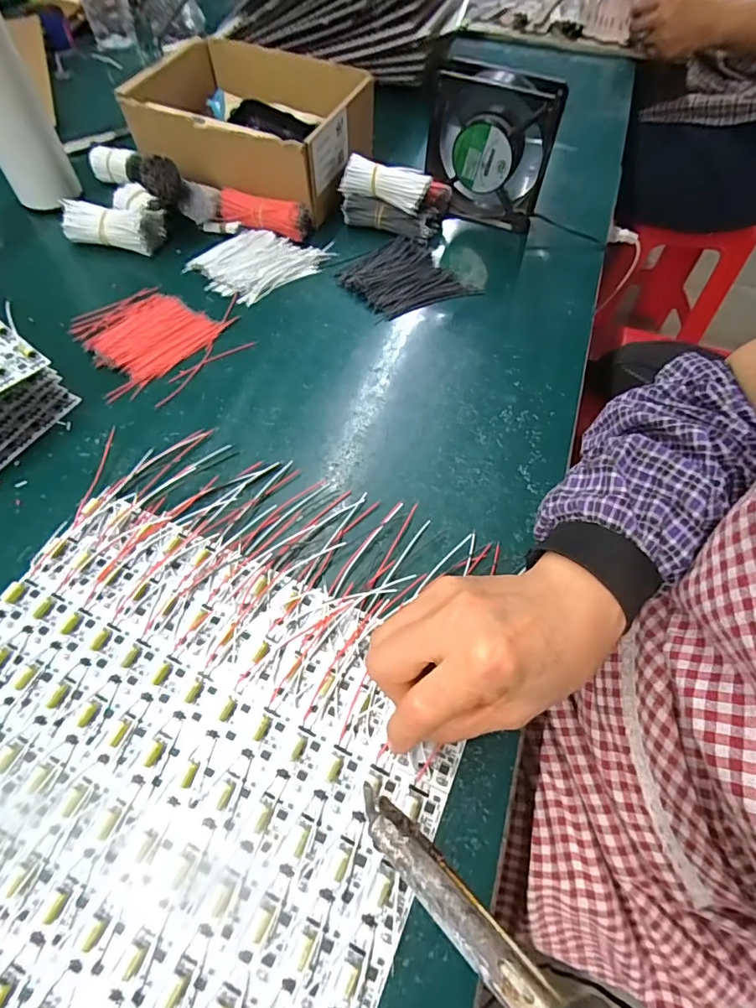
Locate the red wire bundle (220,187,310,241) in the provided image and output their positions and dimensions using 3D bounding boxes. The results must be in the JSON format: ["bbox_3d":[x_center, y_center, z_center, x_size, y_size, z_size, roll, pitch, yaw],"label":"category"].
[{"bbox_3d":[-0.118,-0.306,0.509,0.095,0.029,0.030,16,59,8],"label":"red wire bundle"}]

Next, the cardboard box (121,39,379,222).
[{"bbox_3d":[-0.132,-0.428,0.556,0.237,0.084,0.182,21,60,11],"label":"cardboard box"}]

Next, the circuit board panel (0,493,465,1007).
[{"bbox_3d":[-0.116,0.137,0.258,0.284,0.007,0.240,22,60,12],"label":"circuit board panel"}]

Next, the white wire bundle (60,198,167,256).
[{"bbox_3d":[-0.270,-0.284,0.495,0.100,0.030,0.036,10,59,4],"label":"white wire bundle"}]

